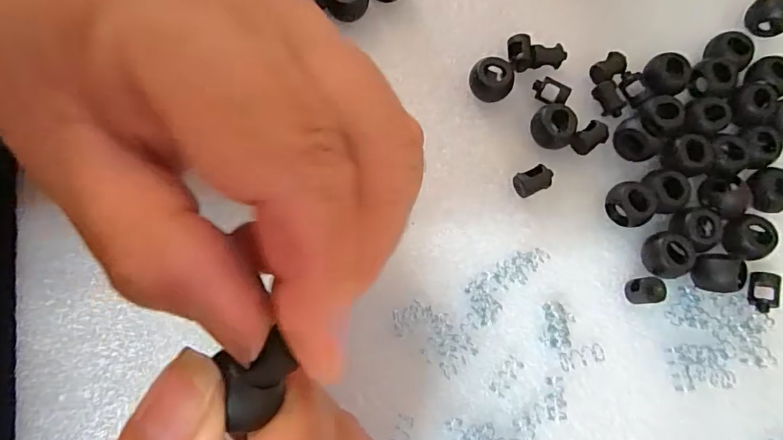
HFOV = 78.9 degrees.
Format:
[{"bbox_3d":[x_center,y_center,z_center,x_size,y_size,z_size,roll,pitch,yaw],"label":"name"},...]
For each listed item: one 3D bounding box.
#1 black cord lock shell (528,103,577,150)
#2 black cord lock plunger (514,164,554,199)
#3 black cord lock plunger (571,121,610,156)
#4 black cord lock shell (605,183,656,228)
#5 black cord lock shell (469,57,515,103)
[{"bbox_3d":[0.066,-0.038,0.194,0.017,0.010,0.015,32,78,6],"label":"black cord lock shell"},{"bbox_3d":[0.057,-0.016,0.191,0.015,0.008,0.010,-23,79,-7],"label":"black cord lock plunger"},{"bbox_3d":[0.081,-0.033,0.196,0.015,0.008,0.009,-32,80,-8],"label":"black cord lock plunger"},{"bbox_3d":[0.094,-0.006,0.189,0.017,0.015,0.013,33,78,6],"label":"black cord lock shell"},{"bbox_3d":[0.041,-0.058,0.198,0.018,0.012,0.014,18,77,3],"label":"black cord lock shell"}]

